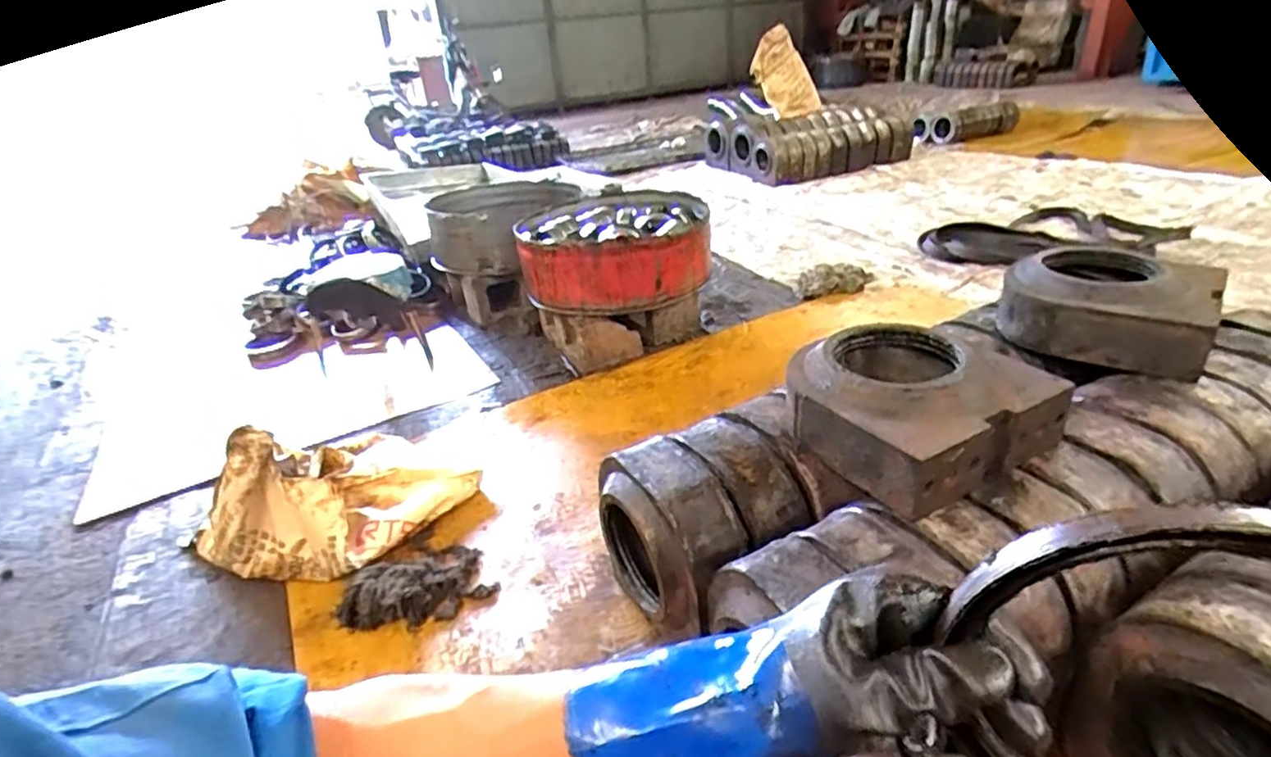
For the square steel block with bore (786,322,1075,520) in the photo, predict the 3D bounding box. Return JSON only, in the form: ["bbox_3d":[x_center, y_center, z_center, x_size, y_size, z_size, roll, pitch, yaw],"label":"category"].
[{"bbox_3d":[0.404,0.026,0.955,0.316,0.114,0.300,-18,29,-21],"label":"square steel block with bore"}]

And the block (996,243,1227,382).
[{"bbox_3d":[0.828,-0.134,1.150,0.302,0.118,0.270,17,35,37],"label":"block"}]

